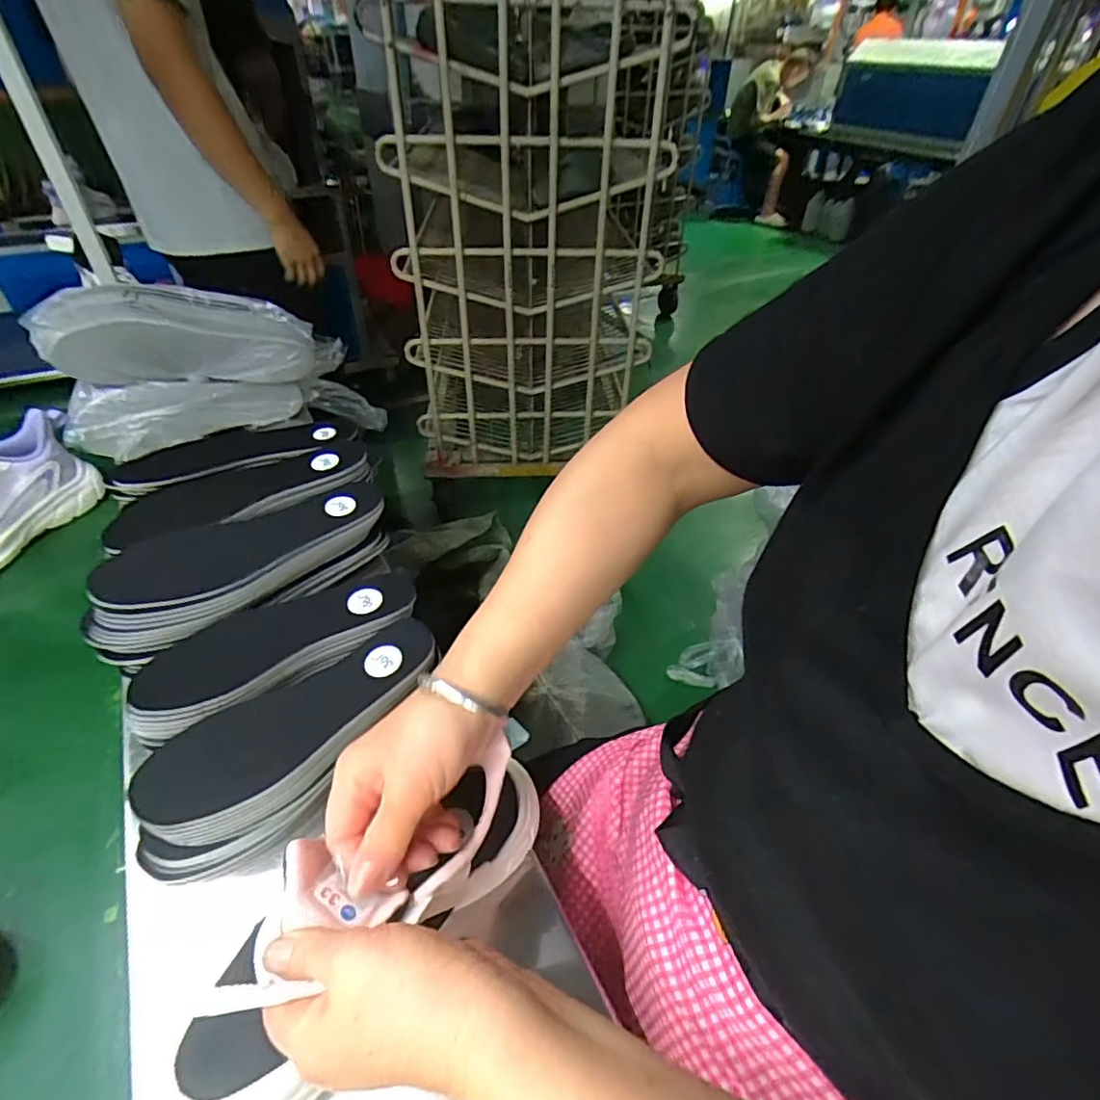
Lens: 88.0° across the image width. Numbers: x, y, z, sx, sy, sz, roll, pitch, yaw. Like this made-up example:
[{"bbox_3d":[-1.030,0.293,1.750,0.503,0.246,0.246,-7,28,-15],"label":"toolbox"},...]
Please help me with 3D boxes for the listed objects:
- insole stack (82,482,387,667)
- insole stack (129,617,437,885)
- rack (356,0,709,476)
[{"bbox_3d":[-0.267,0.011,0.511,0.250,0.060,0.090,-28,52,-32],"label":"insole stack"},{"bbox_3d":[-0.176,0.132,0.404,0.210,0.062,0.077,-28,52,-32],"label":"insole stack"},{"bbox_3d":[-0.039,-0.737,1.479,0.664,1.019,0.539,2,42,-5],"label":"rack"}]

